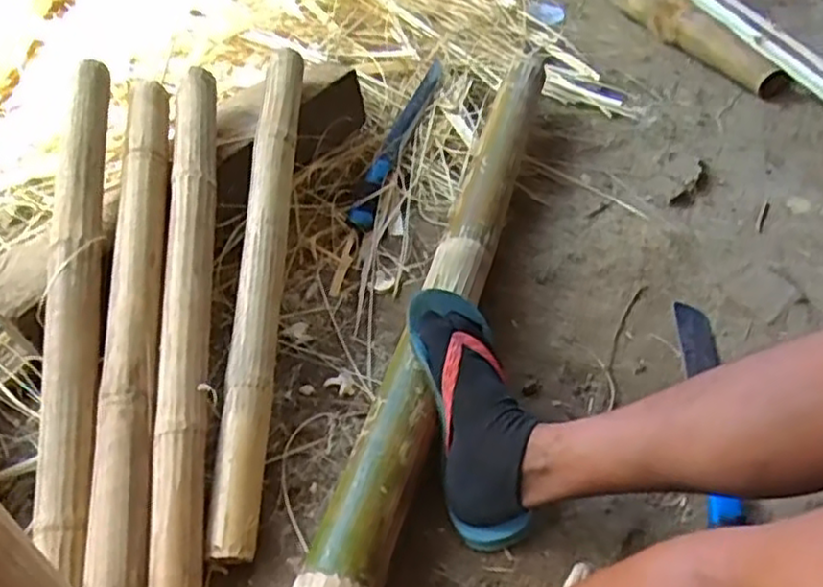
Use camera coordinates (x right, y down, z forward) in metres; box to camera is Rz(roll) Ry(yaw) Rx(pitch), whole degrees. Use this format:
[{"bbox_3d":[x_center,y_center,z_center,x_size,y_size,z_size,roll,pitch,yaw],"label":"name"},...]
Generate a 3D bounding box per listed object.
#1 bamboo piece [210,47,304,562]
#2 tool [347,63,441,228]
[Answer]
[{"bbox_3d":[-0.170,-0.036,0.807,0.050,0.041,0.646,-2,60,2],"label":"bamboo piece"},{"bbox_3d":[-0.016,-0.255,1.110,0.034,0.026,0.413,15,48,9],"label":"tool"}]

